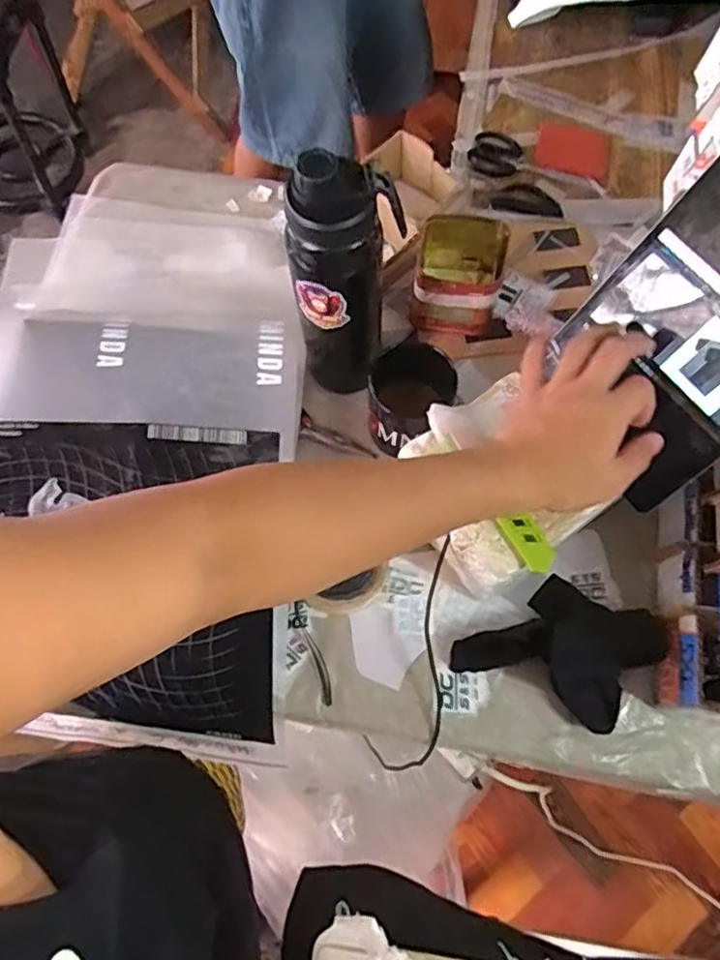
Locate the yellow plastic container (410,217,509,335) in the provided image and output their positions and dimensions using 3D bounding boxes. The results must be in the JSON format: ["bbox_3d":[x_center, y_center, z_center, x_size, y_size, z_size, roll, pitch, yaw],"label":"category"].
[{"bbox_3d":[0.104,-0.217,0.688,0.088,0.082,0.096,8,69,1],"label":"yellow plastic container"}]

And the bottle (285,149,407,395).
[{"bbox_3d":[-0.014,-0.161,0.535,0.083,0.211,0.069,1,69,-1],"label":"bottle"}]

